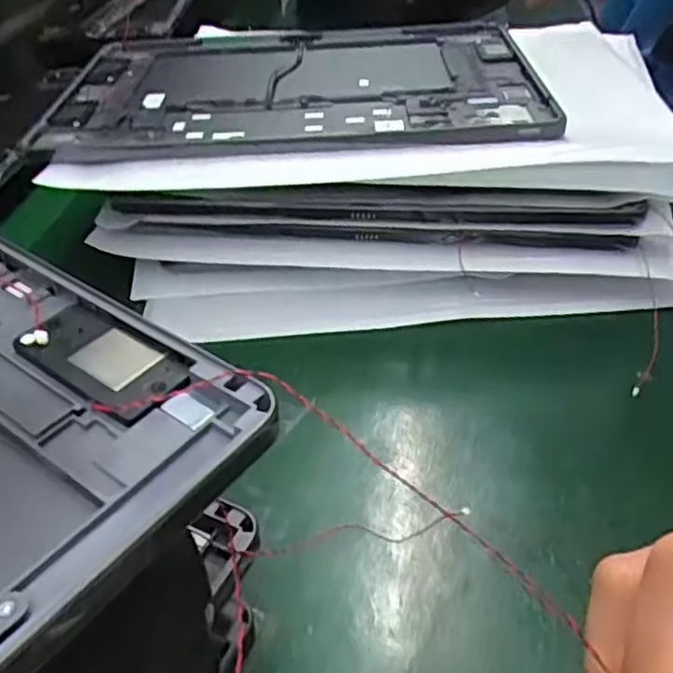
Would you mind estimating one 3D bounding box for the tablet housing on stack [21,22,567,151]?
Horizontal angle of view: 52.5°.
[{"bbox_3d":[-0.020,-0.149,0.397,0.259,0.018,0.195,-4,37,2],"label":"tablet housing on stack"}]

